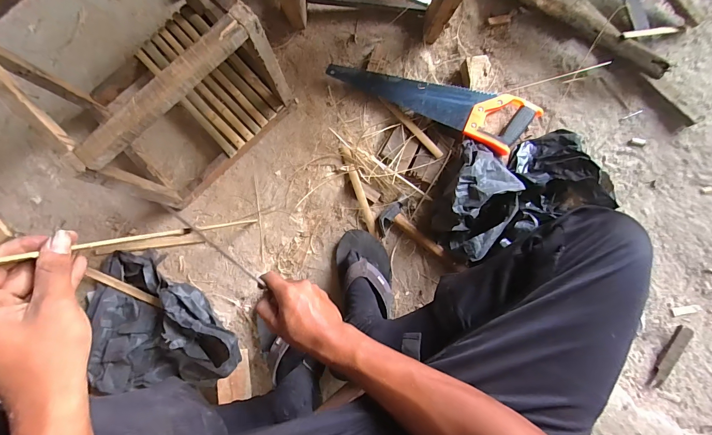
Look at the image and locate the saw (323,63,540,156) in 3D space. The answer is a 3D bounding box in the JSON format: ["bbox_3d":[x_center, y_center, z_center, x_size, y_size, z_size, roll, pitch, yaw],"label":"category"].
[{"bbox_3d":[0.158,-0.255,0.692,0.417,0.027,0.119,23,84,4],"label":"saw"}]

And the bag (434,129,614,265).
[{"bbox_3d":[0.296,-0.060,0.644,0.309,0.111,0.212,-22,83,-1],"label":"bag"}]

